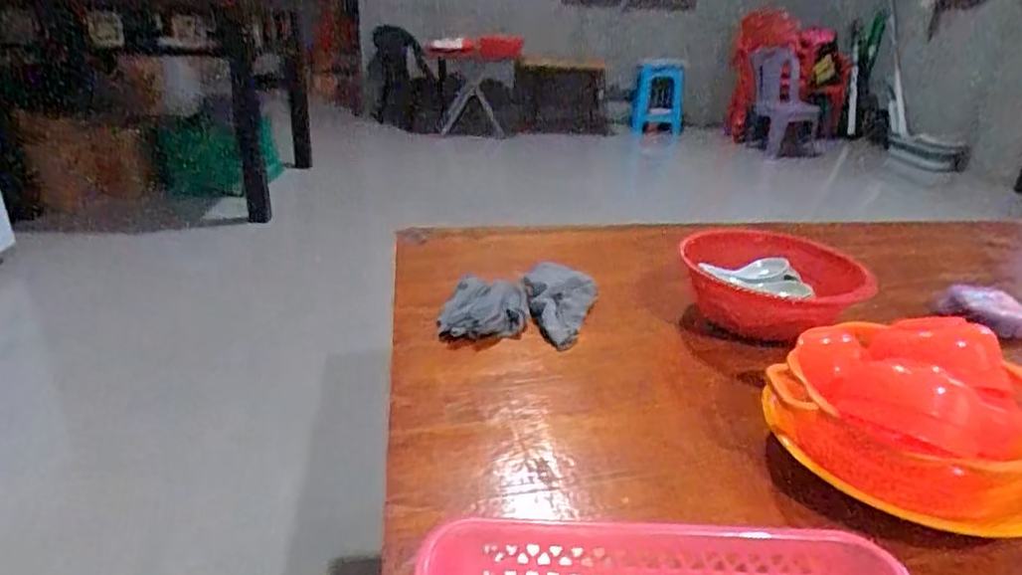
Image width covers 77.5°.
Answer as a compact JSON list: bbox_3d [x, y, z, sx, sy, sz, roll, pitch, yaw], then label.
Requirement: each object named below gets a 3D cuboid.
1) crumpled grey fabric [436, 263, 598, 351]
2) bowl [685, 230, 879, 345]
[{"bbox_3d":[0.014,0.018,0.867,0.200,0.038,0.197,5,24,6],"label":"crumpled grey fabric"},{"bbox_3d":[0.364,0.002,0.884,0.216,0.092,0.218,2,24,-1],"label":"bowl"}]

